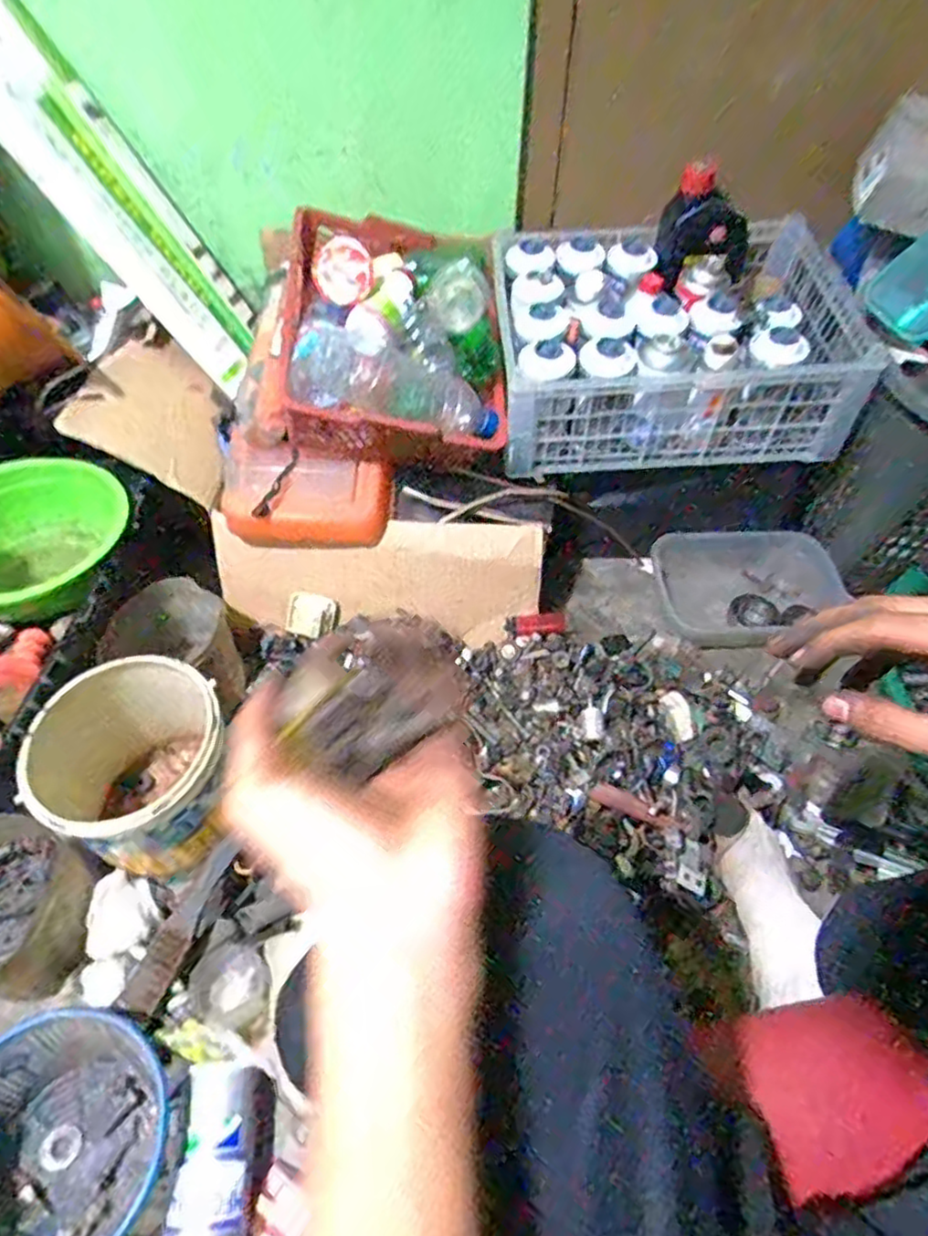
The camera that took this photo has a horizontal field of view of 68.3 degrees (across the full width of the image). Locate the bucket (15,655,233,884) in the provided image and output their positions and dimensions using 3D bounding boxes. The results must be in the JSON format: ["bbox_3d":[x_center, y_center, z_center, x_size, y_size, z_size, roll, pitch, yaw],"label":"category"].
[{"bbox_3d":[-0.341,0.162,0.719,0.174,0.192,0.180,0,53,0],"label":"bucket"}]

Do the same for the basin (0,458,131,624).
[{"bbox_3d":[-0.506,-0.082,0.826,0.230,0.124,0.230,0,53,0],"label":"basin"}]

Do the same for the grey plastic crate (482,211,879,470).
[{"bbox_3d":[0.250,-0.349,0.876,0.413,0.161,0.307,2,53,1],"label":"grey plastic crate"}]

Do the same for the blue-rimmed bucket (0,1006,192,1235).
[{"bbox_3d":[-0.336,0.437,0.568,0.172,0.107,0.184,7,53,5],"label":"blue-rimmed bucket"}]

